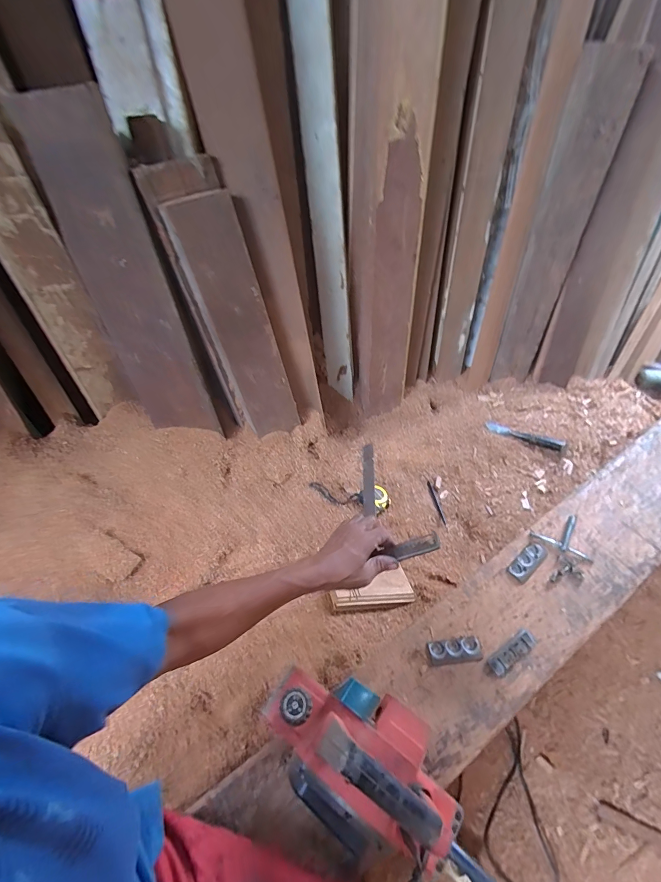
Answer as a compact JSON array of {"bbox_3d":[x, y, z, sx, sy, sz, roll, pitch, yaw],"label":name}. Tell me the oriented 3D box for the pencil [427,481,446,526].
[{"bbox_3d":[0.266,0.155,0.939,0.010,0.005,0.120,-11,56,-4],"label":"pencil"}]

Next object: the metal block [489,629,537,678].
[{"bbox_3d":[0.285,0.329,0.581,0.088,0.009,0.028,-30,59,-15],"label":"metal block"}]

